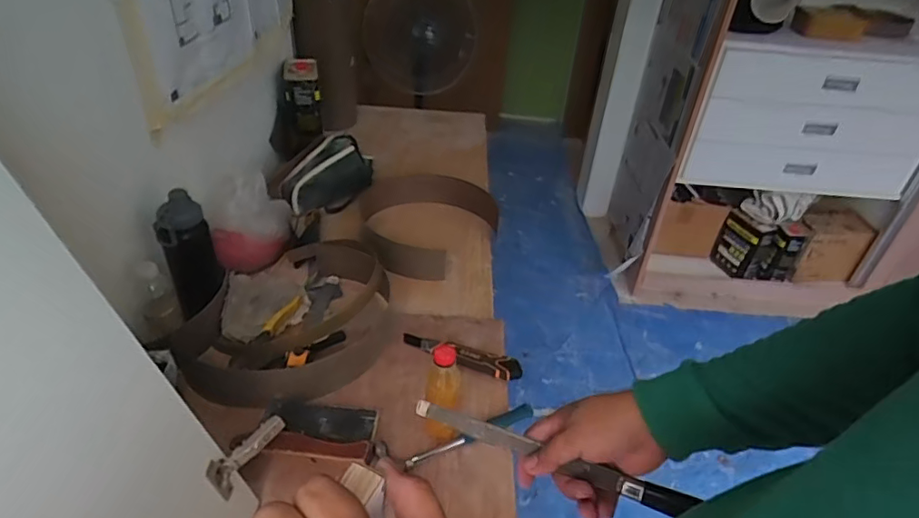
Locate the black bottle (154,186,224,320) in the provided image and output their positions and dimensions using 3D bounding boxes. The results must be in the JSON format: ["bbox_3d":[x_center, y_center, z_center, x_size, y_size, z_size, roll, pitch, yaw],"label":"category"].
[{"bbox_3d":[-0.477,-0.015,0.958,0.085,0.203,0.071,-19,43,-28],"label":"black bottle"}]

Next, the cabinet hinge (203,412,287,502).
[{"bbox_3d":[-0.273,0.248,0.698,0.021,0.051,0.108,26,58,32],"label":"cabinet hinge"}]

